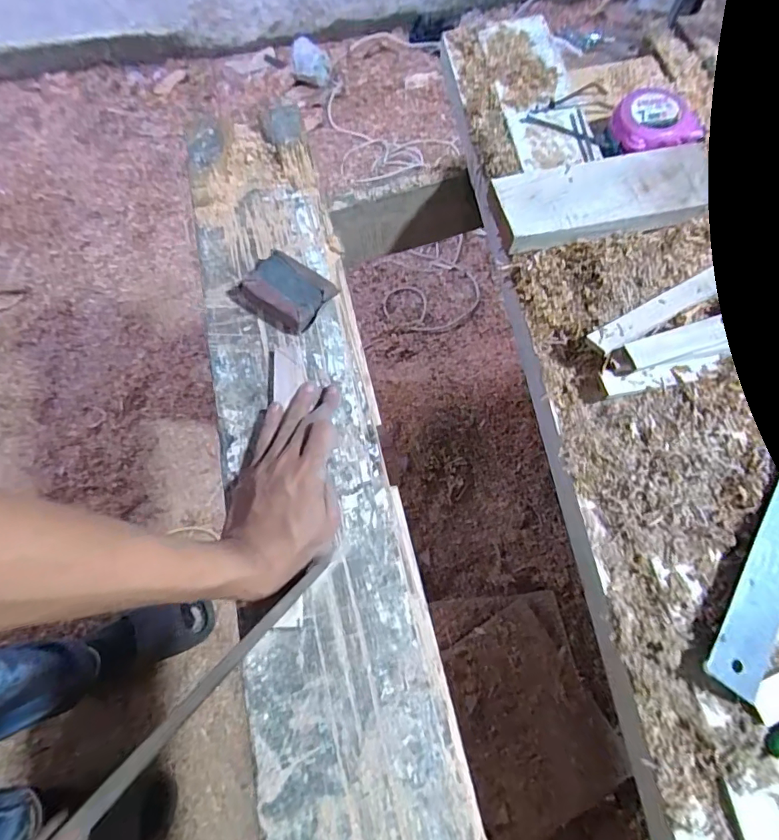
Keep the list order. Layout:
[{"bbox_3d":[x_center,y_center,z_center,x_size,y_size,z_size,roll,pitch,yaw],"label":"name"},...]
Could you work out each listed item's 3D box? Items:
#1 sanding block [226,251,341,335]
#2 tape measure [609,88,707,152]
[{"bbox_3d":[-0.099,-0.119,0.444,0.089,0.024,0.058,32,72,14],"label":"sanding block"},{"bbox_3d":[0.280,-0.310,0.511,0.079,0.033,0.078,-7,67,-1],"label":"tape measure"}]

